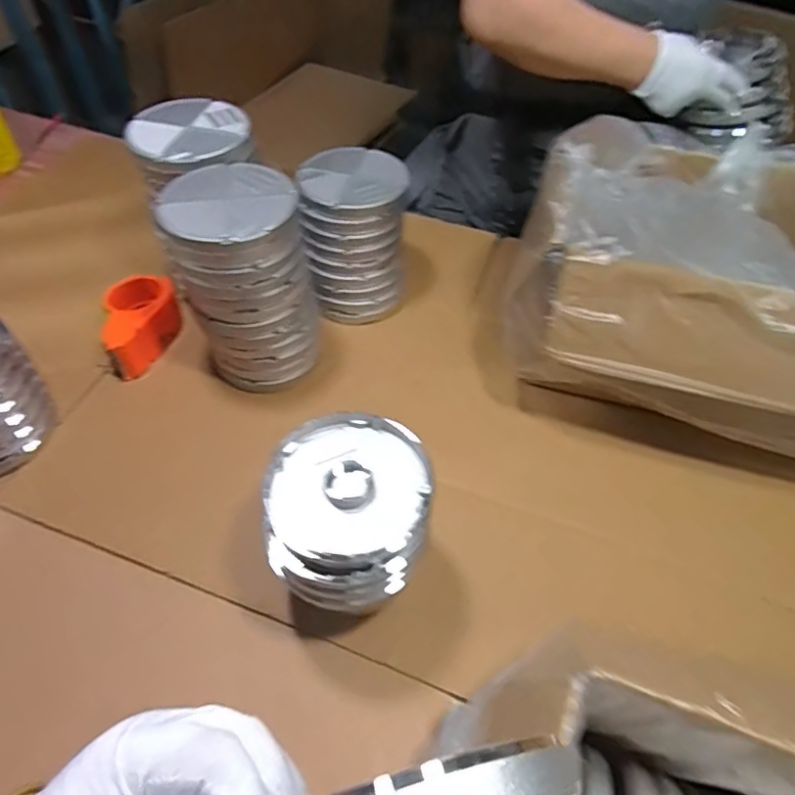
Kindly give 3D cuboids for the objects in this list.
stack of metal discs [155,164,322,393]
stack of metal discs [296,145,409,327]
[{"bbox_3d":[-0.174,-0.136,0.693,0.143,0.226,0.135,-14,54,-12],"label":"stack of metal discs"},{"bbox_3d":[-0.058,-0.220,0.799,0.138,0.176,0.151,-6,53,-6],"label":"stack of metal discs"}]

